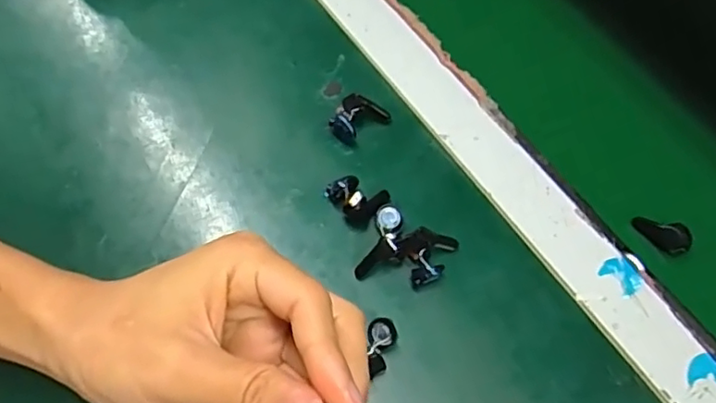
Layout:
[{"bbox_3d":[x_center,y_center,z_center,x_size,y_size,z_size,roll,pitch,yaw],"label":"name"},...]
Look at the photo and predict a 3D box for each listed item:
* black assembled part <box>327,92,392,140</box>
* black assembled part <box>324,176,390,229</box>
[{"bbox_3d":[-0.001,-0.053,0.365,0.034,0.016,0.021,-34,70,-19],"label":"black assembled part"},{"bbox_3d":[-0.001,-0.005,0.342,0.026,0.019,0.030,-40,72,-20],"label":"black assembled part"}]

